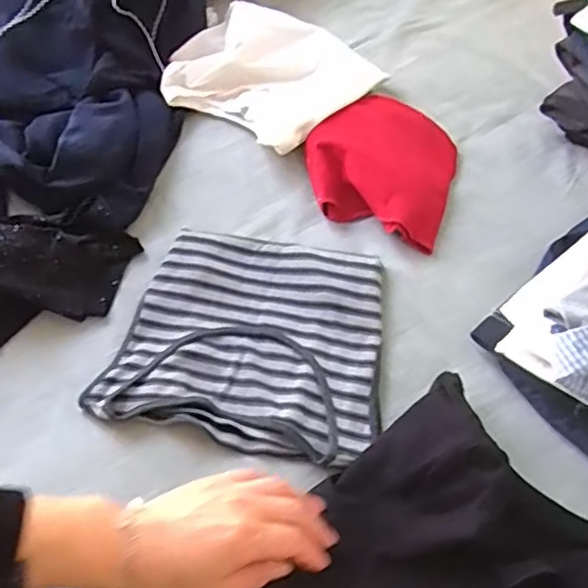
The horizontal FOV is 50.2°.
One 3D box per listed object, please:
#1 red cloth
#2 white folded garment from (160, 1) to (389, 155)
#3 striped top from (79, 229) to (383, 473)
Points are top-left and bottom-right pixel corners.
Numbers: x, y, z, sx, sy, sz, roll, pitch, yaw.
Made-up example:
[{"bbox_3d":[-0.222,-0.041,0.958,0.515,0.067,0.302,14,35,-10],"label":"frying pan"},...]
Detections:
[{"bbox_3d":[0.100,-0.154,0.719,0.161,0.044,0.205,14,54,13],"label":"red cloth"},{"bbox_3d":[-0.042,-0.289,0.823,0.253,0.060,0.208,31,60,24],"label":"white folded garment"},{"bbox_3d":[-0.037,0.040,0.597,0.241,0.020,0.220,10,54,10],"label":"striped top"}]

